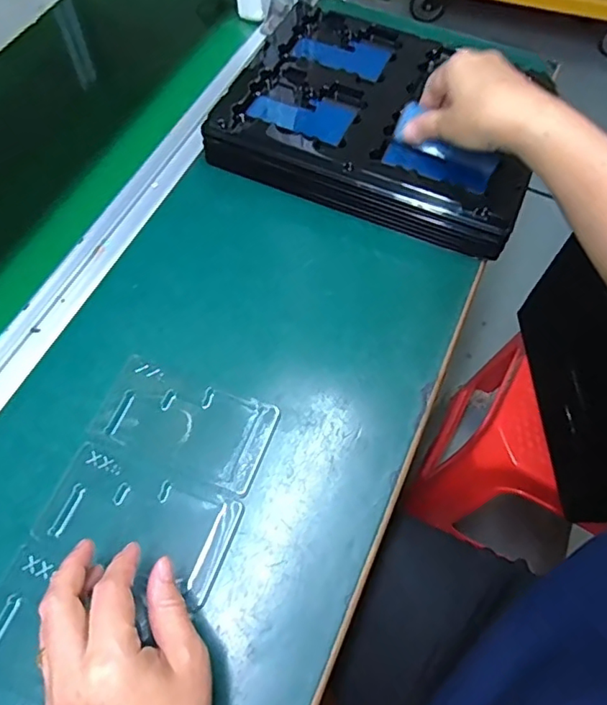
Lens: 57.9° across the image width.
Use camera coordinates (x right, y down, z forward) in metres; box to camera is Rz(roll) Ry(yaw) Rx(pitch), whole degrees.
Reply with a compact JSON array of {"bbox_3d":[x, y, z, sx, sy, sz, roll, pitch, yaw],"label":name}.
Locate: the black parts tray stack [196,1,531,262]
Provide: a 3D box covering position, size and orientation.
[{"bbox_3d":[0.082,-0.228,0.542,0.290,0.054,0.216,22,64,10],"label":"black parts tray stack"}]

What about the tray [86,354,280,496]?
[{"bbox_3d":[-0.090,0.053,0.419,0.129,0.006,0.069,19,63,8],"label":"tray"}]

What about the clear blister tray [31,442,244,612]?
[{"bbox_3d":[-0.114,0.118,0.384,0.128,0.011,0.069,19,63,8],"label":"clear blister tray"}]

